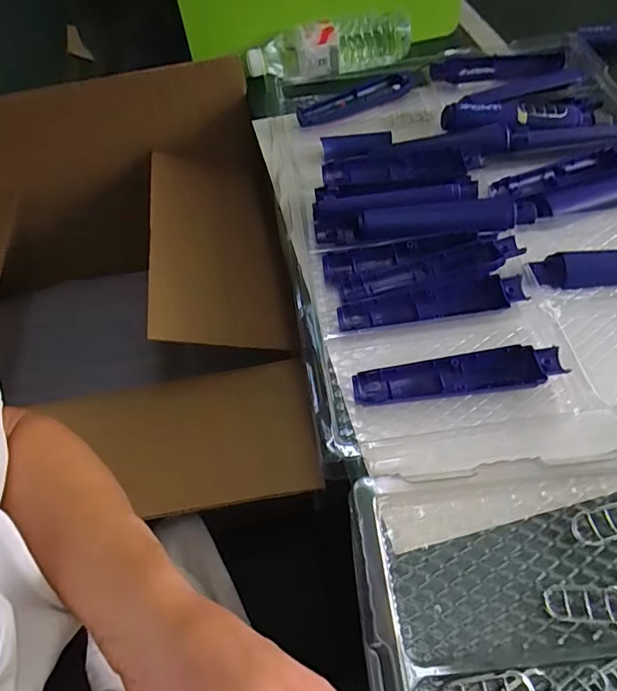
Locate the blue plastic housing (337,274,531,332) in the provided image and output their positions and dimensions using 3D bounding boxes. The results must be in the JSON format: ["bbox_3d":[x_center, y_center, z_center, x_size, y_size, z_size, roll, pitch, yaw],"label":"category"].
[{"bbox_3d":[0.111,-0.037,0.451,0.167,0.022,0.031,-8,56,-2],"label":"blue plastic housing"}]

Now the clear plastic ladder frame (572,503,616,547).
[{"bbox_3d":[0.209,0.122,0.342,0.052,0.010,0.022,-12,56,-4],"label":"clear plastic ladder frame"}]

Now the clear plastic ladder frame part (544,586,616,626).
[{"bbox_3d":[0.180,0.166,0.318,0.051,0.007,0.022,4,56,7],"label":"clear plastic ladder frame part"}]

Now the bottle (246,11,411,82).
[{"bbox_3d":[0.033,-0.417,0.702,0.239,0.056,0.065,-10,56,-1],"label":"bottle"}]

